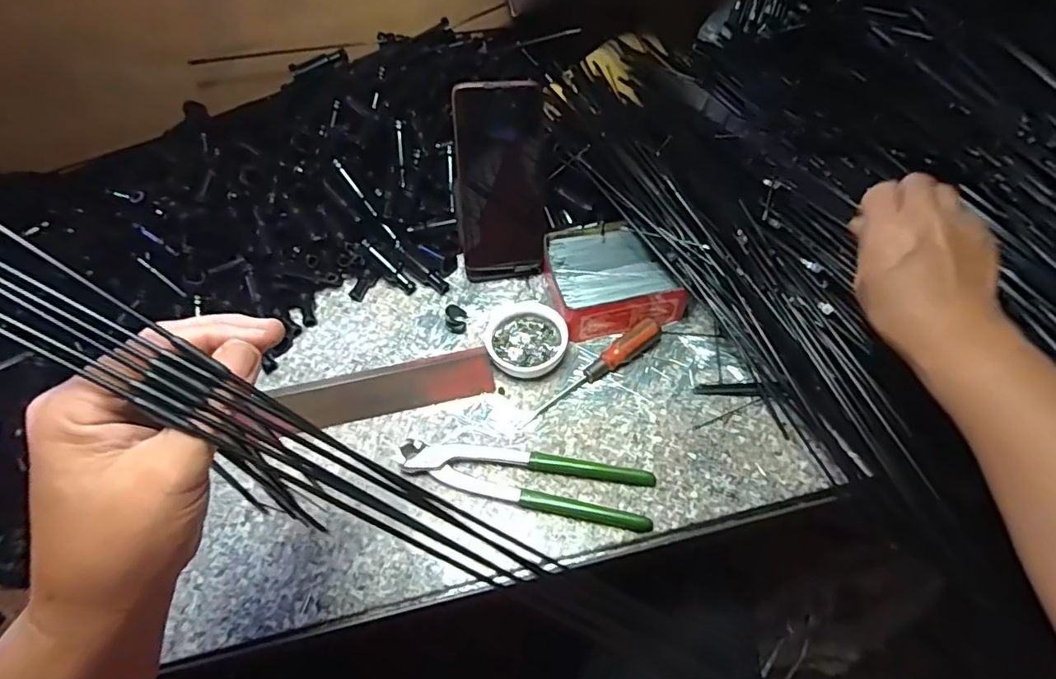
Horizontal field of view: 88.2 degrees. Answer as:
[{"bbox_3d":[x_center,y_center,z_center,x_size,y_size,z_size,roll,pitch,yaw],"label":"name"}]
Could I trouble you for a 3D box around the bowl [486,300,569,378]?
[{"bbox_3d":[-0.001,-0.003,0.497,0.069,0.022,0.081,-12,54,-5],"label":"bowl"}]

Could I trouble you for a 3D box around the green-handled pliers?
[{"bbox_3d":[-0.003,0.106,0.425,0.195,0.016,0.043,9,55,10],"label":"green-handled pliers"}]

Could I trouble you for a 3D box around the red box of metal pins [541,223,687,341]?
[{"bbox_3d":[0.077,-0.057,0.519,0.111,0.043,0.106,-11,54,-4],"label":"red box of metal pins"}]

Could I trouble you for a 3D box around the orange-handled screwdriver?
[{"bbox_3d":[0.059,0.028,0.470,0.140,0.022,0.020,-35,59,-20],"label":"orange-handled screwdriver"}]

